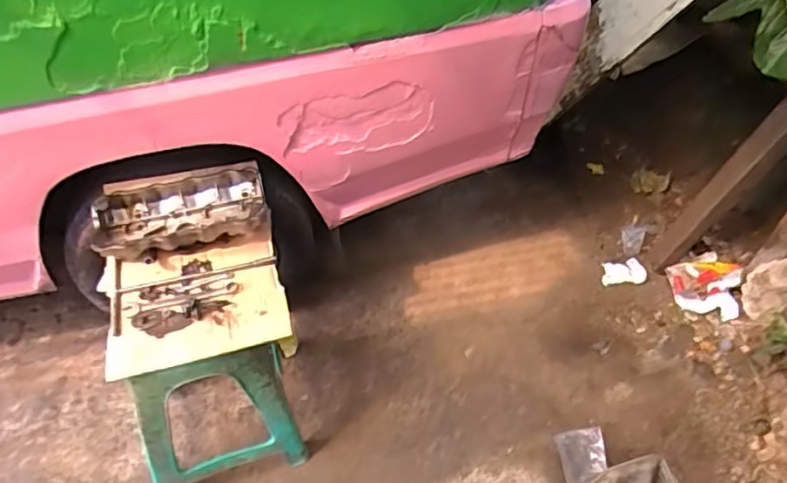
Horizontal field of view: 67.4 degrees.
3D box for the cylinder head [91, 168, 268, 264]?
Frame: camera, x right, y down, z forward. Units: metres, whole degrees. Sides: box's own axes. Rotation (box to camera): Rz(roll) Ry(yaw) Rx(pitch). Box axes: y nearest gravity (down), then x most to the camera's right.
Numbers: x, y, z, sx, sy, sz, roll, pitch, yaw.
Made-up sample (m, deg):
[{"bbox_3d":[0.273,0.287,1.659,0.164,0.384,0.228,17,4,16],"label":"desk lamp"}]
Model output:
[{"bbox_3d":[-0.420,-0.050,1.179,0.323,0.089,0.151,-11,49,-14],"label":"cylinder head"}]

